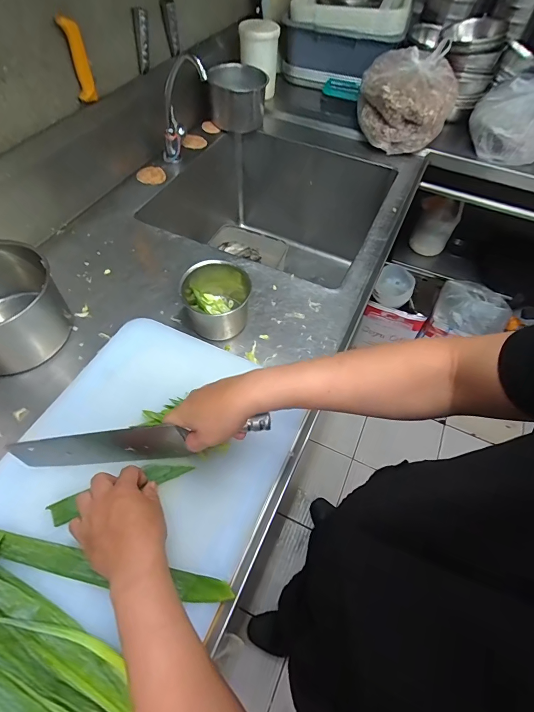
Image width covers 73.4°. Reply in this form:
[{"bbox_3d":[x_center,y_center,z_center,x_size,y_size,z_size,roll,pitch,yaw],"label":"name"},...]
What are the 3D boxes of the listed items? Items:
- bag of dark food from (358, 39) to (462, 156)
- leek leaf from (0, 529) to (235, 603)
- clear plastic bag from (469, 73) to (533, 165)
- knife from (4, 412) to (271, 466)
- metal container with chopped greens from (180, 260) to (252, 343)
[{"bbox_3d":[0.374,-0.698,0.960,0.238,0.175,0.233,23,58,11],"label":"bag of dark food"},{"bbox_3d":[-0.204,0.244,0.417,0.328,0.009,0.031,10,57,4],"label":"leek leaf"},{"bbox_3d":[0.661,-0.631,0.953,0.191,0.140,0.171,10,57,3],"label":"clear plastic bag"},{"bbox_3d":[-0.154,0.110,0.463,0.317,0.080,0.024,-7,57,1],"label":"knife"},{"bbox_3d":[-0.091,-0.105,0.639,0.111,0.096,0.118,2,57,-2],"label":"metal container with chopped greens"}]

